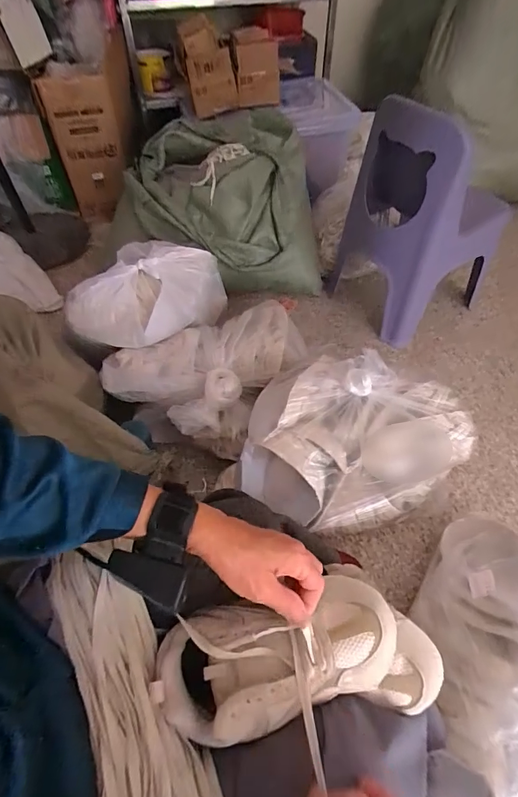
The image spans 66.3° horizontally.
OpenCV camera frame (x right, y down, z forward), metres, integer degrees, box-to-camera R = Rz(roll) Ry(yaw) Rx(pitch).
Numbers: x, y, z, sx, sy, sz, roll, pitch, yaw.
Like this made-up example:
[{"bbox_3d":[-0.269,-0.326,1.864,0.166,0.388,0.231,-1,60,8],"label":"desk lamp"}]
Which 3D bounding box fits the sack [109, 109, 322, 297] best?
[{"bbox_3d":[-0.118,-0.623,1.316,0.647,0.399,0.462,2,54,2],"label":"sack"}]

